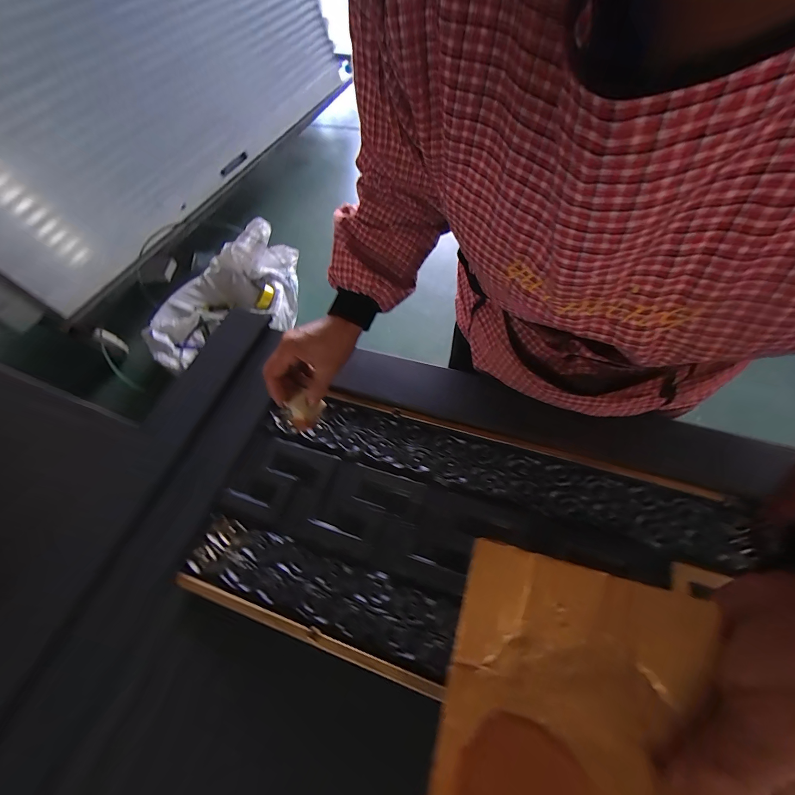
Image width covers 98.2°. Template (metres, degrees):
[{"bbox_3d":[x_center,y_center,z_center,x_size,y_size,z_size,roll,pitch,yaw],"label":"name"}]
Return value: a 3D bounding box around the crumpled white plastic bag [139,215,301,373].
[{"bbox_3d":[-0.715,-0.422,1.481,0.510,0.203,0.732,2,58,5],"label":"crumpled white plastic bag"}]

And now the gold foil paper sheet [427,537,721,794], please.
[{"bbox_3d":[0.069,0.153,0.131,0.109,0.016,0.164,10,57,12],"label":"gold foil paper sheet"}]

